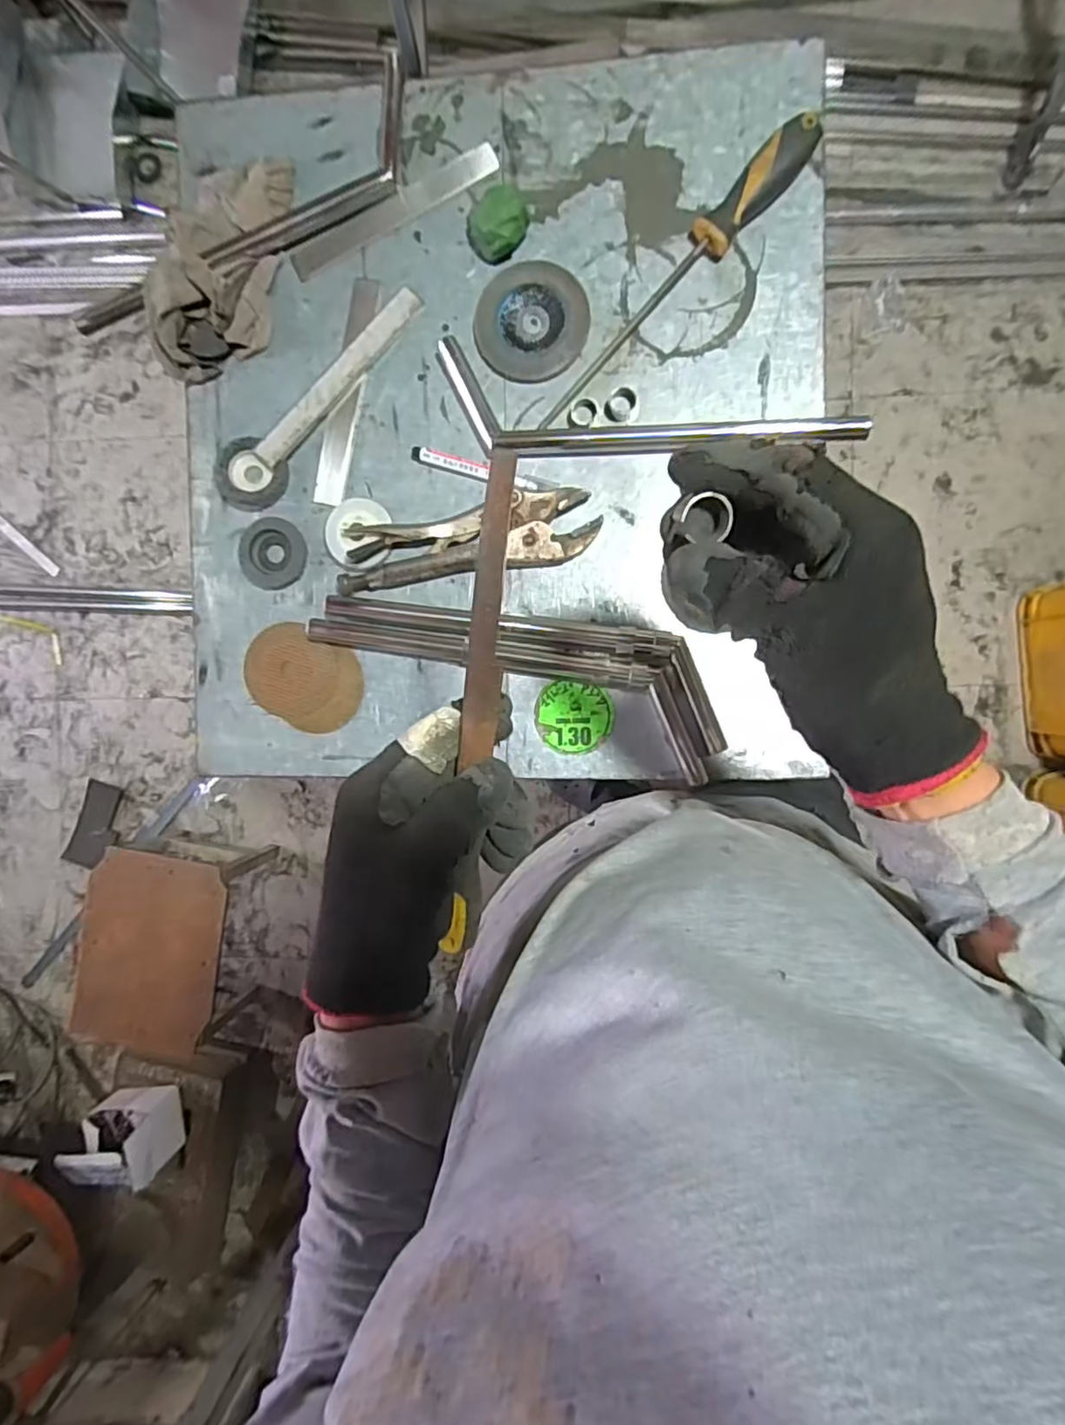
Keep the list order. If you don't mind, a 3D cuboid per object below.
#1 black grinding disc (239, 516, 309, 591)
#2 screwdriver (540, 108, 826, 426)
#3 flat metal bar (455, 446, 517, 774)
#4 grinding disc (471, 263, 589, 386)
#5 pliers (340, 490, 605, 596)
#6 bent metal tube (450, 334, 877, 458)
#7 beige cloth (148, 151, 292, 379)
[{"bbox_3d":[-0.228,-0.139,0.562,0.057,0.009,0.060,0,92,6],"label":"black grinding disc"},{"bbox_3d":[0.111,-0.352,0.513,0.295,0.030,0.031,-43,87,5],"label":"screwdriver"},{"bbox_3d":[-0.021,-0.042,0.299,0.017,0.005,0.151,12,121,6],"label":"flat metal bar"},{"bbox_3d":[-0.001,-0.328,0.537,0.092,0.006,0.093,2,92,6],"label":"grinding disc"},{"bbox_3d":[-0.056,-0.144,0.538,0.216,0.015,0.058,-7,91,6],"label":"pliers"},{"bbox_3d":[0.087,-0.233,0.524,0.348,0.017,0.082,14,93,5],"label":"bent metal tube"},{"bbox_3d":[-0.268,-0.382,0.545,0.094,0.032,0.186,10,92,5],"label":"beige cloth"}]

